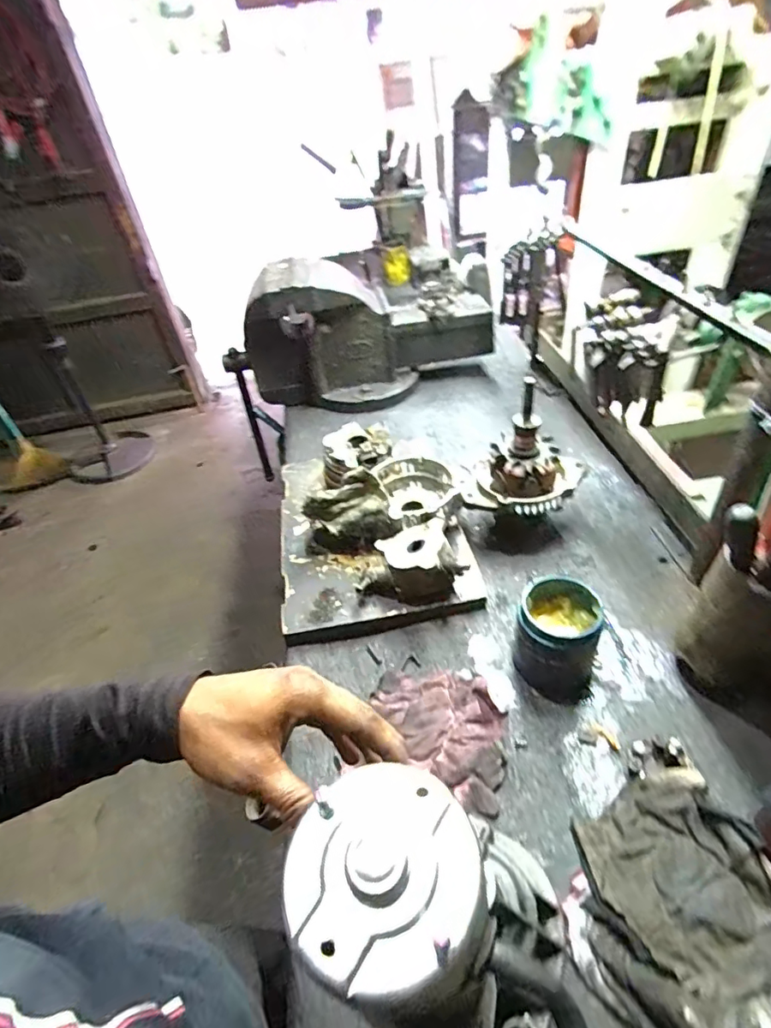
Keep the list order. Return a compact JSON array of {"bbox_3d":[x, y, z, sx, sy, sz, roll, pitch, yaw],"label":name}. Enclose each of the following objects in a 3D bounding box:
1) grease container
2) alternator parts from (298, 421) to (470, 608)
[{"bbox_3d":[0.201,0.141,0.604,0.090,0.105,0.112,17,48,24],"label":"grease container"},{"bbox_3d":[-0.002,-0.005,0.783,0.219,0.124,0.308,-5,43,3],"label":"alternator parts"}]

